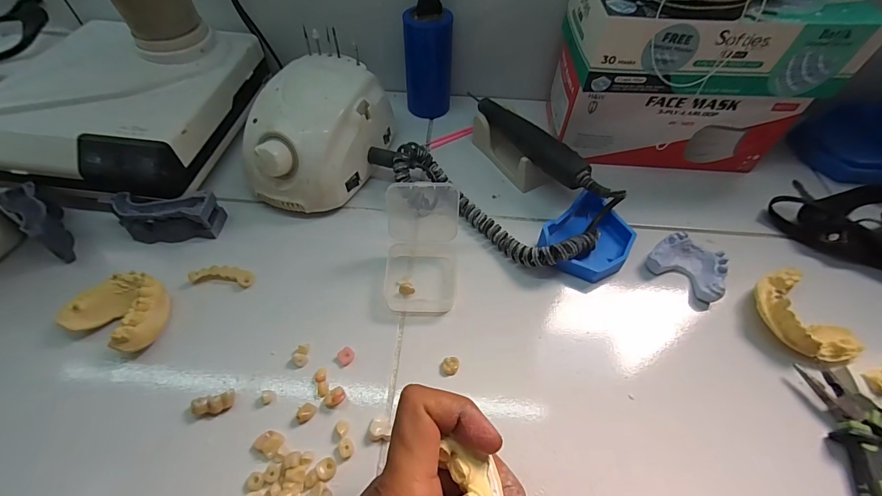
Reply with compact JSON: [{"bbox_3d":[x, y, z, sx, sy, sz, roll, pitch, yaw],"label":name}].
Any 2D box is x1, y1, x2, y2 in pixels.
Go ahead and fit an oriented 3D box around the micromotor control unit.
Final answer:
[{"bbox_3d":[-0.112,-0.106,0.359,0.094,0.082,0.142,19,55,13],"label":"micromotor control unit"}]

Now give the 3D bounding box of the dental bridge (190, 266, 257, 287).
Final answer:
[{"bbox_3d":[-0.177,0.022,0.314,0.047,0.010,0.015,2,53,1],"label":"dental bridge"}]

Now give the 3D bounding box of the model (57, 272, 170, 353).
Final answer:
[{"bbox_3d":[-0.233,0.045,0.284,0.063,0.027,0.051,17,54,11],"label":"model"}]

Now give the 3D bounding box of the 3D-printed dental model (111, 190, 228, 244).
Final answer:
[{"bbox_3d":[-0.234,-0.027,0.334,0.076,0.032,0.029,-4,53,-4],"label":"3D-printed dental model"}]

